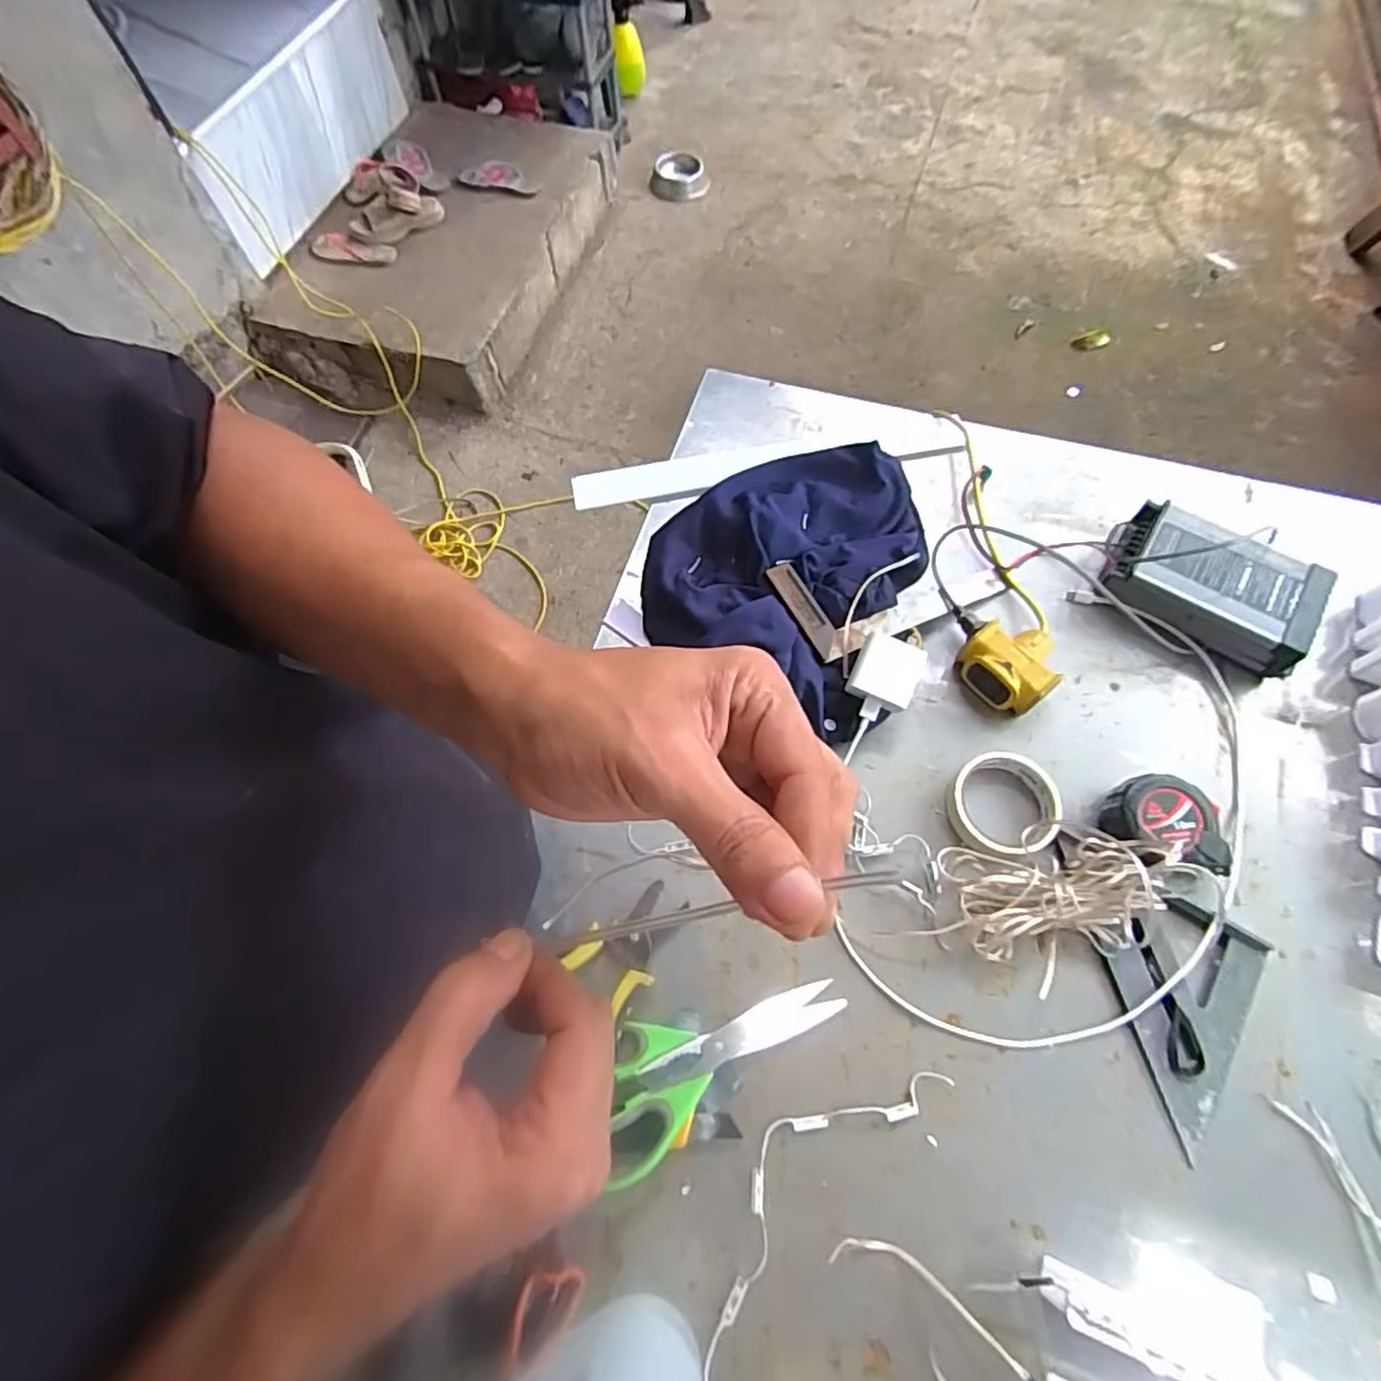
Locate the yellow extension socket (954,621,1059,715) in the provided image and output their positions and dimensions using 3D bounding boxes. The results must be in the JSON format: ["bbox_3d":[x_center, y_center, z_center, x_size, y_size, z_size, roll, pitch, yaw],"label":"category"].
[{"bbox_3d":[0.306,-0.028,0.644,0.082,0.043,0.083,-38,68,-14],"label":"yellow extension socket"}]

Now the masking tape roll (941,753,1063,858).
[{"bbox_3d":[0.275,0.100,0.599,0.091,0.025,0.088,-1,64,2],"label":"masking tape roll"}]

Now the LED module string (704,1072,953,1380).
[{"bbox_3d":[0.081,0.351,0.489,0.253,0.015,0.074,-41,69,-15],"label":"LED module string"}]

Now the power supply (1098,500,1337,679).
[{"bbox_3d":[0.512,-0.104,0.673,0.189,0.057,0.113,30,70,16],"label":"power supply"}]

